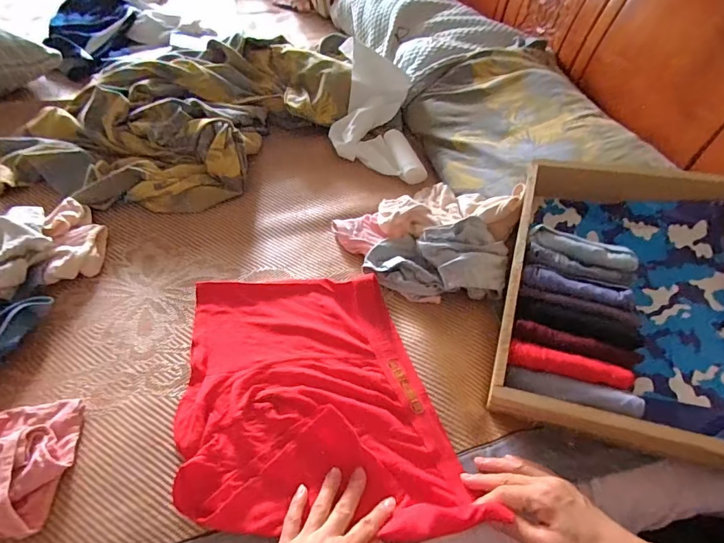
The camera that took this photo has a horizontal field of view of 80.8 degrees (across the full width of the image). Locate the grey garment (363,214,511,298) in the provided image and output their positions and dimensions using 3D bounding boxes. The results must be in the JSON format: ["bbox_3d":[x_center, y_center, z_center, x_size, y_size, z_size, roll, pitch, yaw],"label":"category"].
[{"bbox_3d":[0.109,-0.018,0.635,0.203,0.084,0.103,10,49,5],"label":"grey garment"}]

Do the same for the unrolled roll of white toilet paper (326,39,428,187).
[{"bbox_3d":[0.026,-0.321,0.870,0.183,0.074,0.345,-7,68,-13],"label":"unrolled roll of white toilet paper"}]

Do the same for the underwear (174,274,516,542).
[{"bbox_3d":[-0.058,0.135,0.518,0.301,0.047,0.344,-3,50,-9],"label":"underwear"}]

